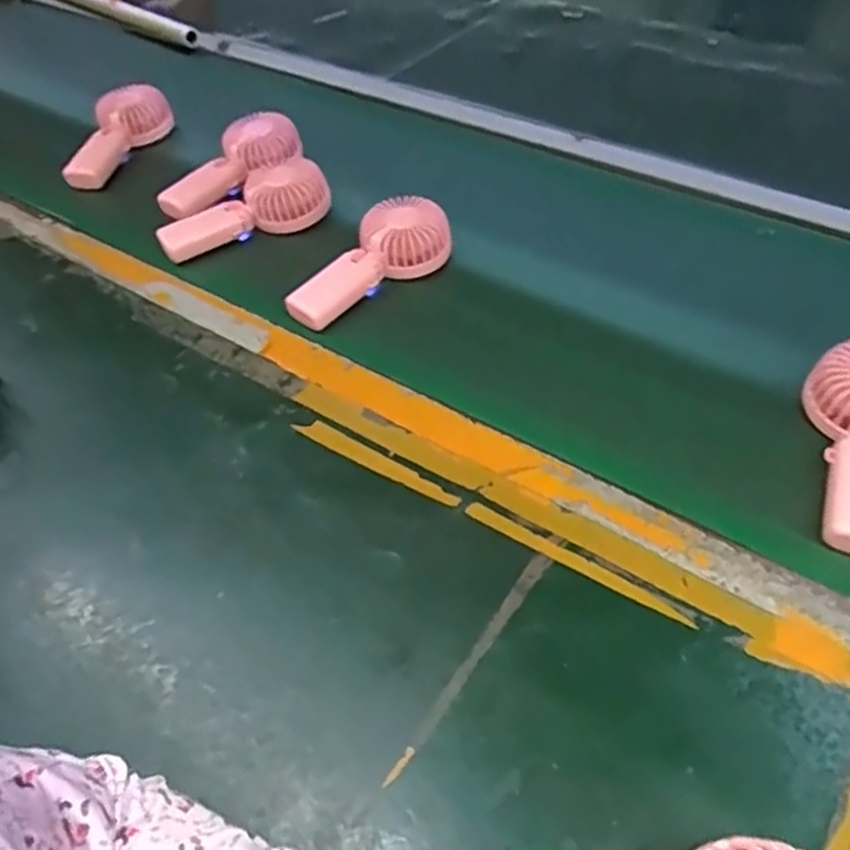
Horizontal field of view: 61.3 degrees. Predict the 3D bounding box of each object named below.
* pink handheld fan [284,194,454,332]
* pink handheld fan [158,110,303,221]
[{"bbox_3d":[-0.057,-0.161,0.692,0.176,0.048,0.078,-32,55,-23],"label":"pink handheld fan"},{"bbox_3d":[-0.226,-0.297,0.819,0.183,0.053,0.071,-41,58,-11],"label":"pink handheld fan"}]

